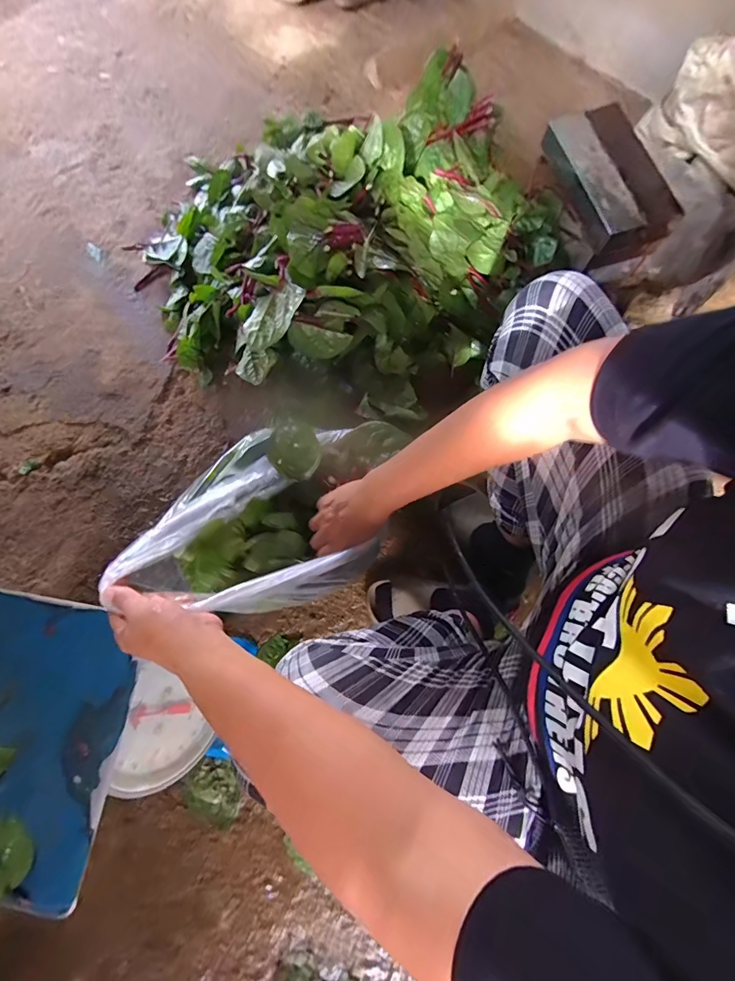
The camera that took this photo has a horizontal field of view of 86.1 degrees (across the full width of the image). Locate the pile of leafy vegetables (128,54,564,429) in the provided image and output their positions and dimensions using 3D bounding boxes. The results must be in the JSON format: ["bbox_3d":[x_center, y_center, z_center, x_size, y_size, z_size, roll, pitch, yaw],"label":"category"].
[{"bbox_3d":[-0.075,-0.575,0.839,0.820,0.249,0.794,0,74,-1],"label":"pile of leafy vegetables"}]

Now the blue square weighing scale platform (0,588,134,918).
[{"bbox_3d":[-0.399,0.278,0.447,0.230,0.025,0.292,10,74,1],"label":"blue square weighing scale platform"}]

